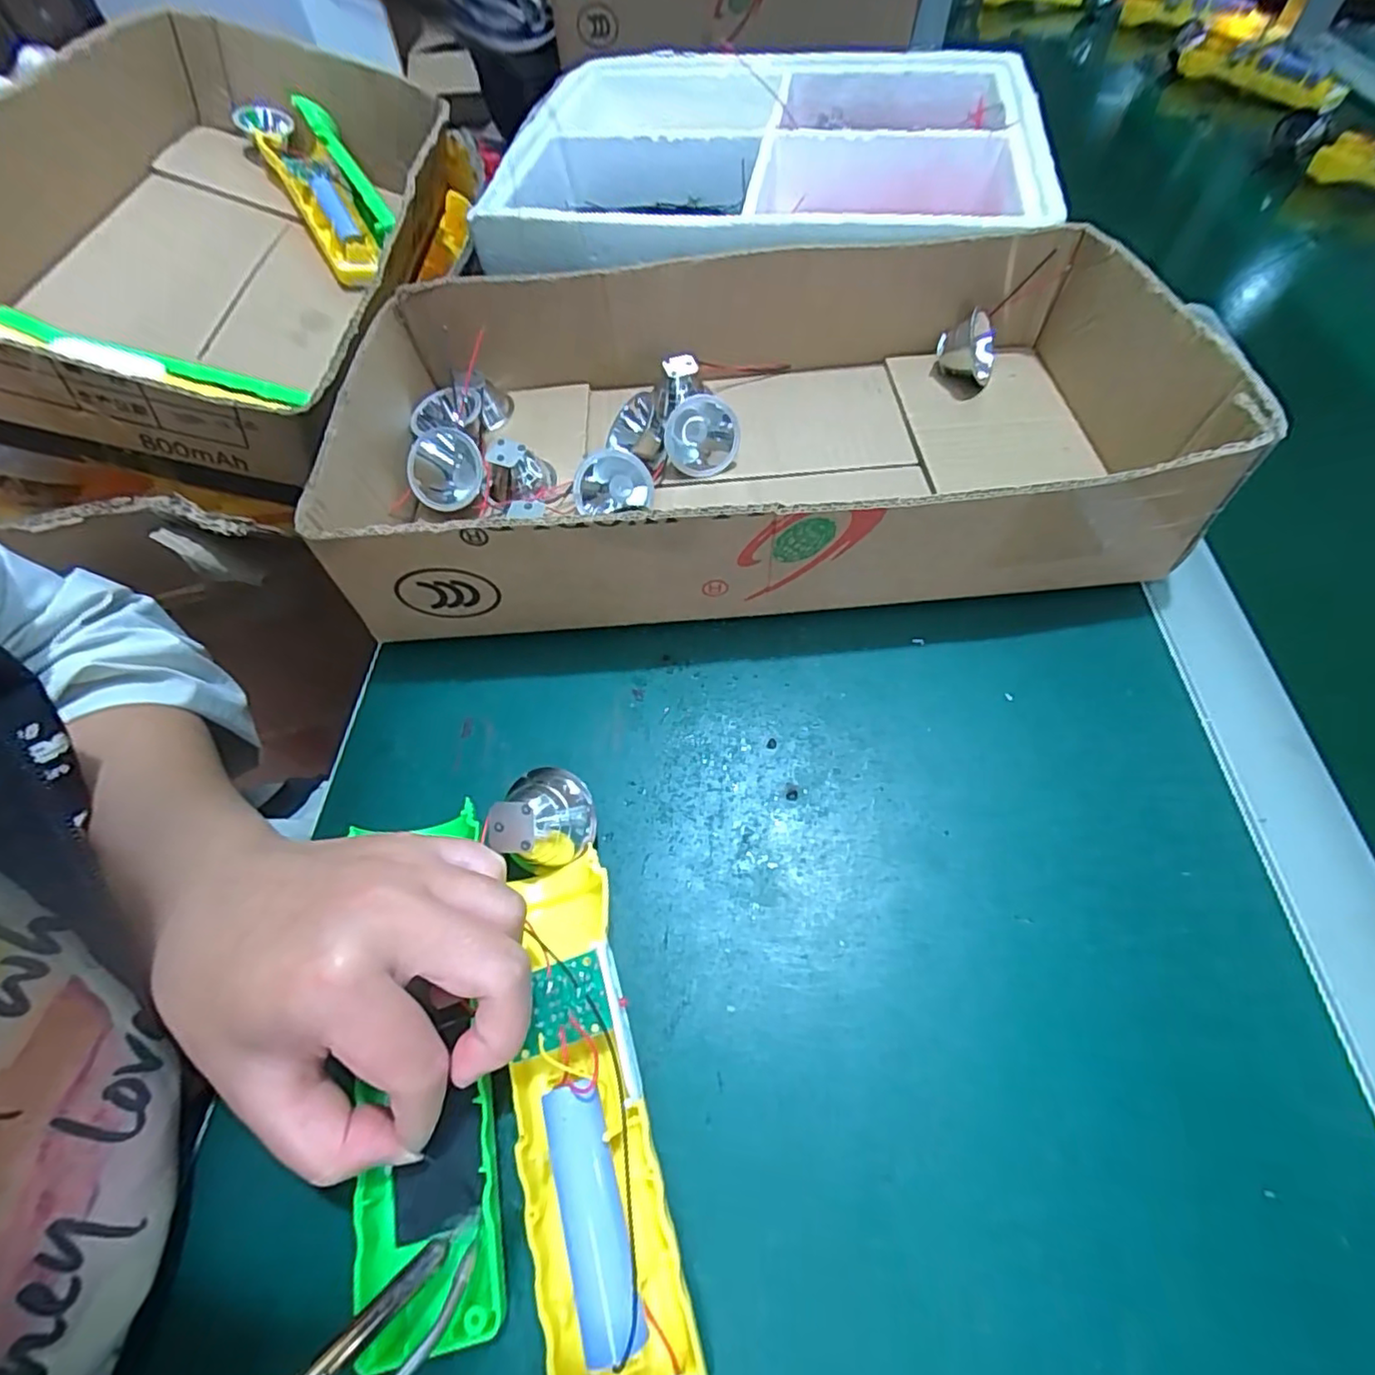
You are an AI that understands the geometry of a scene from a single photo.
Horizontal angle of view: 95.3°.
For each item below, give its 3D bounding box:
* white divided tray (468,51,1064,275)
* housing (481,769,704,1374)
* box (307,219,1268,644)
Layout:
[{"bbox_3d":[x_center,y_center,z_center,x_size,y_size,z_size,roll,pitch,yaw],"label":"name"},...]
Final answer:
[{"bbox_3d":[0.059,-0.405,0.482,0.363,0.051,0.309,11,60,11],"label":"white divided tray"},{"bbox_3d":[-0.039,0.123,0.217,0.043,0.032,0.200,-14,59,-4],"label":"housing"},{"bbox_3d":[0.036,-0.146,0.347,0.417,0.084,0.219,-6,58,1],"label":"box"}]

